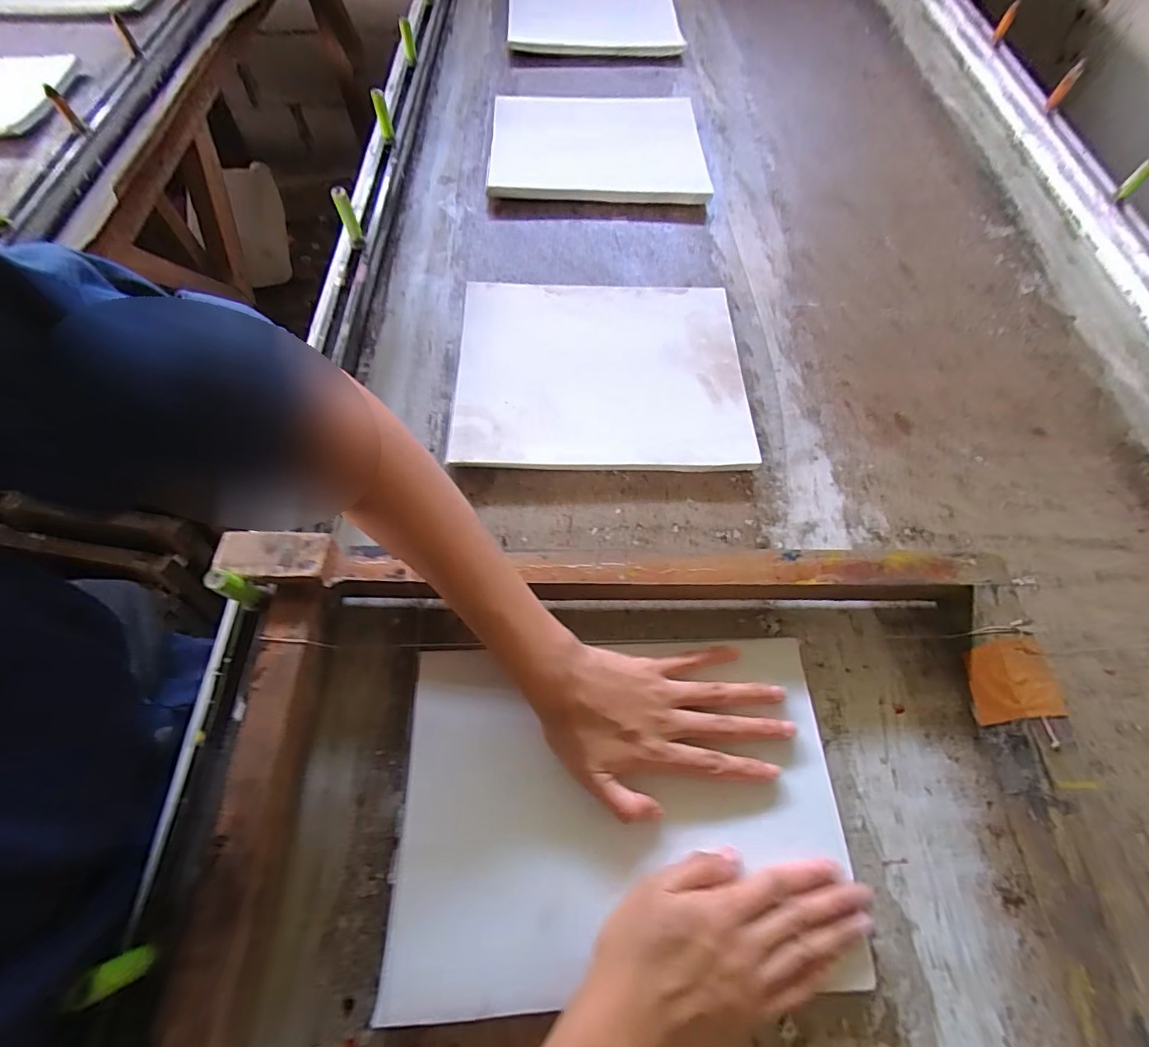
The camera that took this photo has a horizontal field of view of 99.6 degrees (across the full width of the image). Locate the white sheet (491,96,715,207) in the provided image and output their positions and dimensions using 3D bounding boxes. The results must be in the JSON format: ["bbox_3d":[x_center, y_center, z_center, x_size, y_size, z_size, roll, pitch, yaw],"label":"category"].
[{"bbox_3d":[0.027,-0.494,0.637,0.267,0.021,0.231,-1,64,-3],"label":"white sheet"}]

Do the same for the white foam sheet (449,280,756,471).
[{"bbox_3d":[0.024,-0.147,0.468,0.266,0.019,0.220,0,64,-2],"label":"white foam sheet"}]

